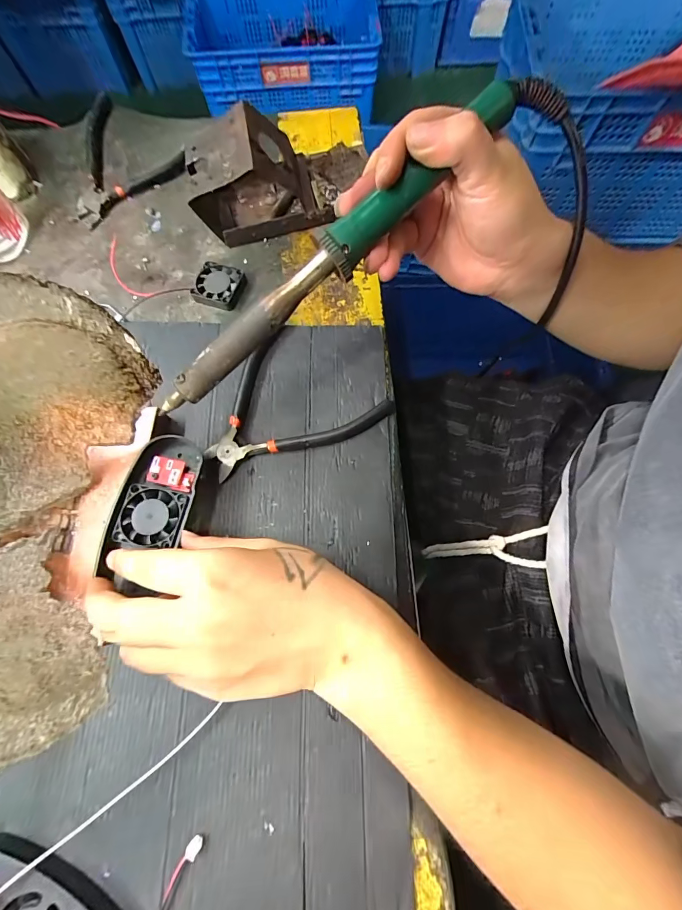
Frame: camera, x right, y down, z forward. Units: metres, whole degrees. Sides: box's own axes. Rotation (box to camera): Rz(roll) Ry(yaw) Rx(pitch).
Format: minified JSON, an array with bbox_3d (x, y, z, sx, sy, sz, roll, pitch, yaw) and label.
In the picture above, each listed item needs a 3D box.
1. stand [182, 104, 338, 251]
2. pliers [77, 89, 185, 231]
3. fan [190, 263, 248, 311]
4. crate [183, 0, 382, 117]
[{"bbox_3d":[-0.081,-0.256,0.351,0.107,0.081,0.075,-14,72,-3],"label":"stand"},{"bbox_3d":[-0.244,-0.307,0.398,0.118,0.030,0.109,-43,76,-11],"label":"pliers"},{"bbox_3d":[-0.113,-0.158,0.359,0.043,0.010,0.040,18,73,7],"label":"fan"},{"bbox_3d":[-0.175,-1.355,1.248,0.616,0.181,0.441,-10,72,-2],"label":"crate"}]

